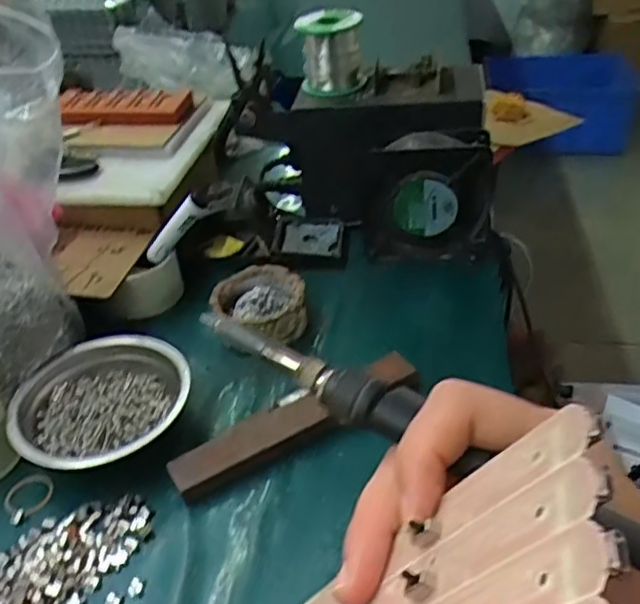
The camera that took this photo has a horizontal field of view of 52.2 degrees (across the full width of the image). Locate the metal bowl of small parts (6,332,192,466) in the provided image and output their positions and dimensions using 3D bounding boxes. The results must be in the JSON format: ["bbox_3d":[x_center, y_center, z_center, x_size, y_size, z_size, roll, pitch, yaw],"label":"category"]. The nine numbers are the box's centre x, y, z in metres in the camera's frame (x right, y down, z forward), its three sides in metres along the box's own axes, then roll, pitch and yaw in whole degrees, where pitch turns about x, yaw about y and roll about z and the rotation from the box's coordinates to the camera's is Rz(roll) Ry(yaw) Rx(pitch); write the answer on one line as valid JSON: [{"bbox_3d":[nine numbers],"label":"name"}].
[{"bbox_3d":[-0.165,0.077,0.497,0.128,0.038,0.117,-4,37,3],"label":"metal bowl of small parts"}]

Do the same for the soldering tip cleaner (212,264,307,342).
[{"bbox_3d":[-0.055,0.003,0.586,0.077,0.037,0.082,-12,38,-8],"label":"soldering tip cleaner"}]

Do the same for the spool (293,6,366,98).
[{"bbox_3d":[0.011,-0.263,0.683,0.066,0.073,0.071,-4,36,0],"label":"spool"}]

